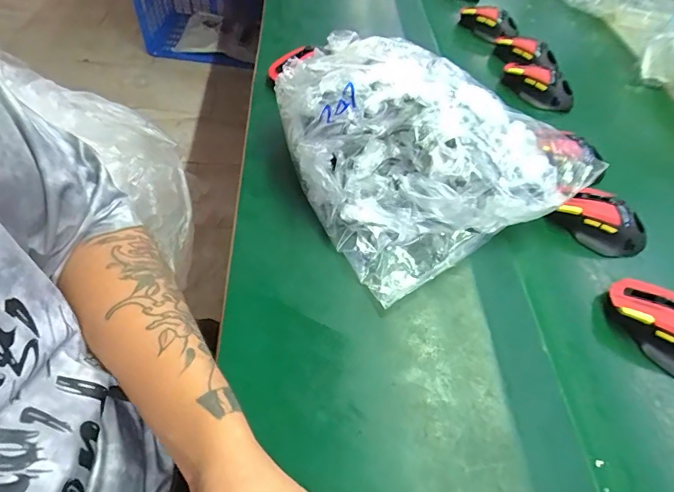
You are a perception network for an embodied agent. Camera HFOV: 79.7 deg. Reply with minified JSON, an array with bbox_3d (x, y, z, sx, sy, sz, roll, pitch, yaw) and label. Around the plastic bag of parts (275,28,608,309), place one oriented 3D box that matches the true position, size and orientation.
[{"bbox_3d":[0.085,-0.128,0.466,0.276,0.115,0.304,-25,59,-18],"label":"plastic bag of parts"}]

